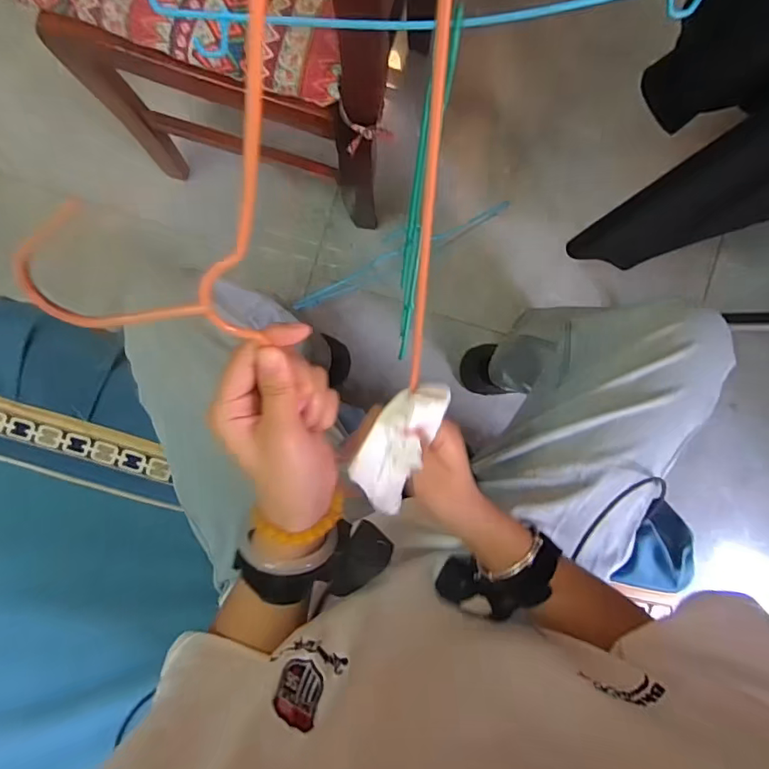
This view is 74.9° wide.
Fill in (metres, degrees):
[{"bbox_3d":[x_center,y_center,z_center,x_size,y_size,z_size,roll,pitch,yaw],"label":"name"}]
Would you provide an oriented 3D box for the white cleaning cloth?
[{"bbox_3d":[0.007,0.042,0.323,0.041,0.034,0.099,22,113,-1],"label":"white cleaning cloth"}]

